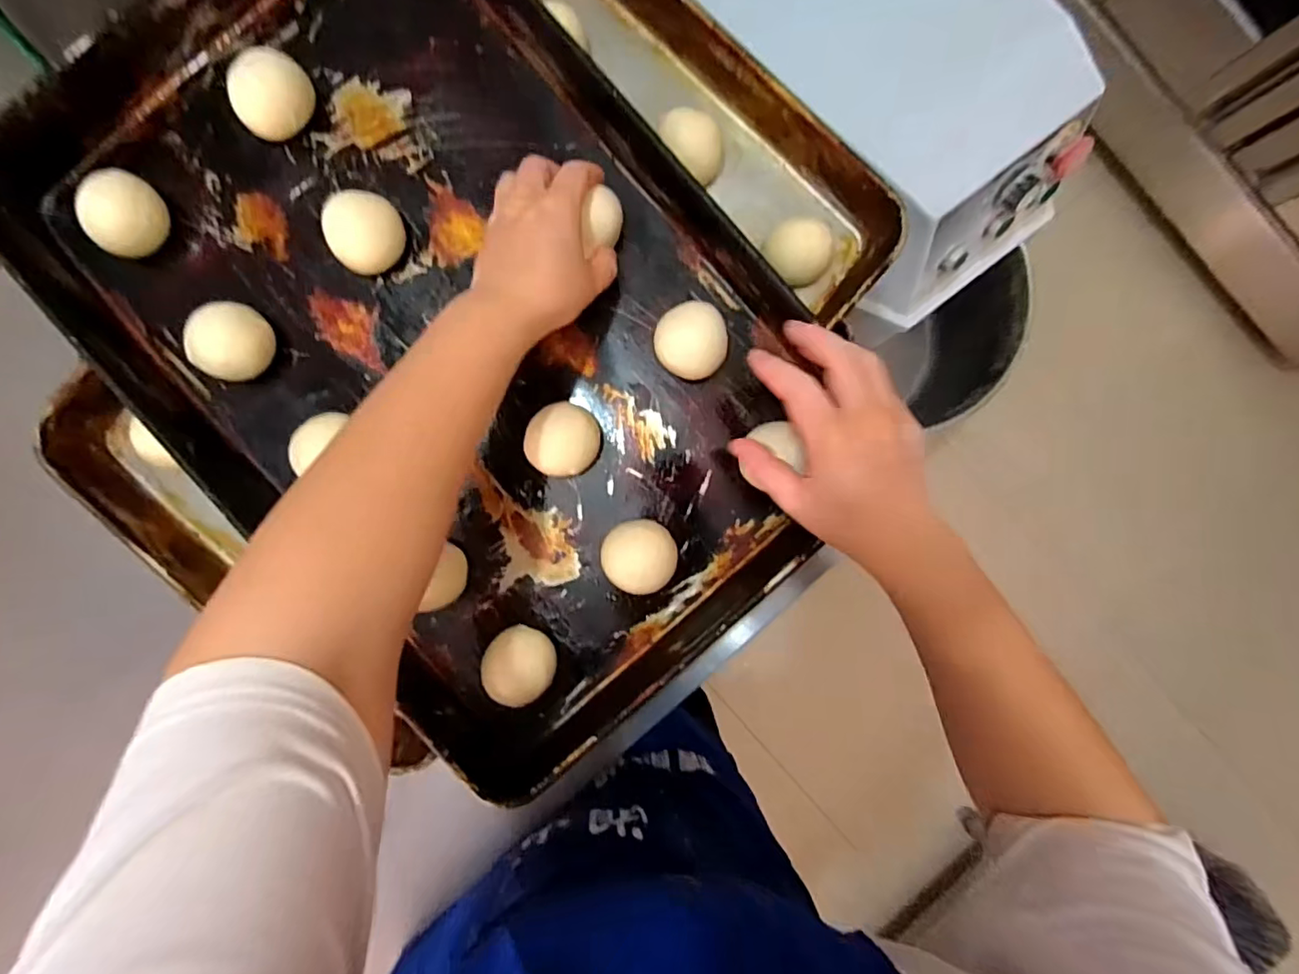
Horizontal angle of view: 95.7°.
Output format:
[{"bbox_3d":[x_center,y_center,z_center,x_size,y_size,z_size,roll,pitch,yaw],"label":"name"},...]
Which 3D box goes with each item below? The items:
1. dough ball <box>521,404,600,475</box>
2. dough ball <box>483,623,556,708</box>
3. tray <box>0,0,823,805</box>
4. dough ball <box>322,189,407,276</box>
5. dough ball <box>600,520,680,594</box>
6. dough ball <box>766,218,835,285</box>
[{"bbox_3d":[-0.065,-0.035,0.437,0.053,0.038,0.052,0,90,0],"label":"dough ball"},{"bbox_3d":[-0.097,0.132,0.436,0.052,0.033,0.051,0,90,0],"label":"dough ball"},{"bbox_3d":[-0.154,-0.116,0.438,0.419,0.062,0.595,-42,90,0],"label":"tray"},{"bbox_3d":[-0.212,-0.190,0.435,0.054,0.028,0.050,-44,90,0],"label":"dough ball"},{"bbox_3d":[-0.007,0.050,0.439,0.054,0.034,0.050,0,90,0],"label":"dough ball"},{"bbox_3d":[0.121,-0.190,0.481,0.050,0.035,0.050,0,90,0],"label":"dough ball"}]

